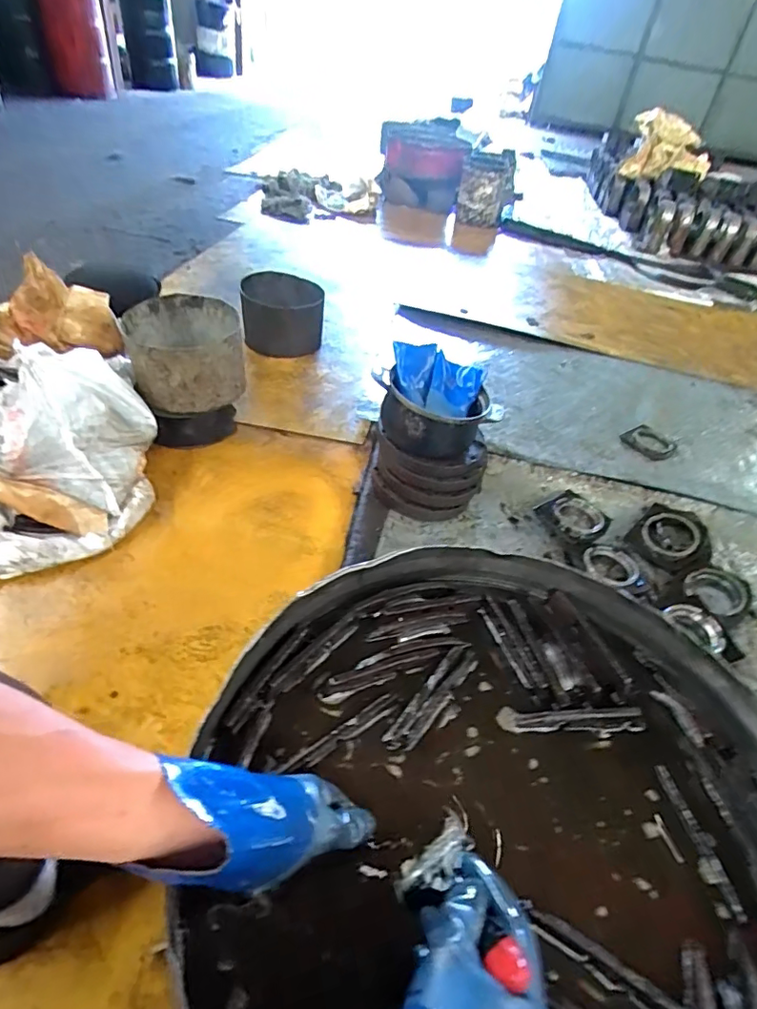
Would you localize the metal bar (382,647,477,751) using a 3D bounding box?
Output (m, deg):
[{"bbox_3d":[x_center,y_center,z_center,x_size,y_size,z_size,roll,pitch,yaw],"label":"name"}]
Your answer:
[{"bbox_3d":[0.061,0.203,0.568,0.032,0.016,0.144,34,48,23],"label":"metal bar"}]

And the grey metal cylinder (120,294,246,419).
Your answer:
[{"bbox_3d":[-0.471,-0.358,1.316,0.257,0.203,0.267,-10,47,-20],"label":"grey metal cylinder"}]

